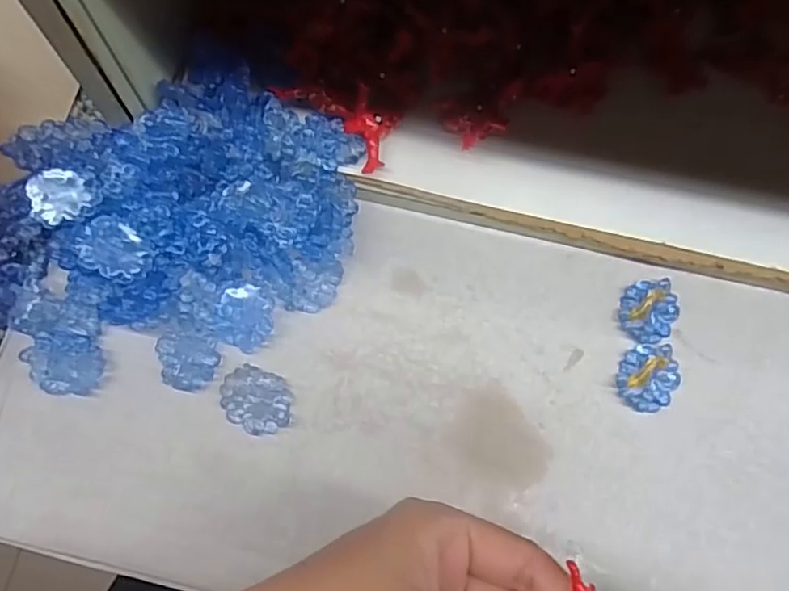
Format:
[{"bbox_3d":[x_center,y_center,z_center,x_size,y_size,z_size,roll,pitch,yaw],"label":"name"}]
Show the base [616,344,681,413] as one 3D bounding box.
[{"bbox_3d":[0.134,0.042,0.316,0.035,0.013,0.032,1,73,-2],"label":"base"}]

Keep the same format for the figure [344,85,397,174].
[{"bbox_3d":[-0.014,-0.087,0.329,0.023,0.023,0.038,17,73,4],"label":"figure"}]

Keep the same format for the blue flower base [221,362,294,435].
[{"bbox_3d":[-0.070,0.054,0.312,0.036,0.005,0.031,17,73,4],"label":"blue flower base"}]

